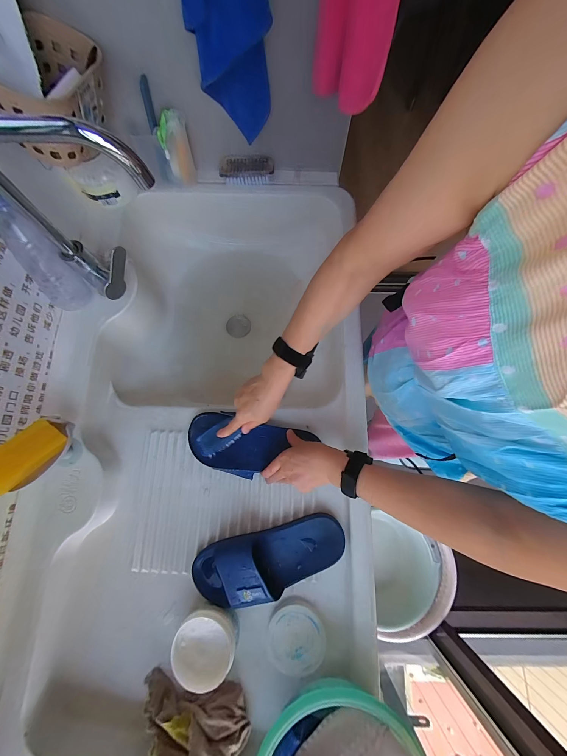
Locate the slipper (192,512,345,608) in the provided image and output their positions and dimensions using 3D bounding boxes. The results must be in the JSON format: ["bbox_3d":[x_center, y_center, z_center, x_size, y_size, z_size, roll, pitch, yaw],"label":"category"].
[{"bbox_3d":[-0.024,0.309,0.463,0.255,0.085,0.091,-15,77,-4],"label":"slipper"}]

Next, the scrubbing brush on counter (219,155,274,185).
[{"bbox_3d":[-0.089,-0.499,0.651,0.126,0.039,0.063,-1,76,-1],"label":"scrubbing brush on counter"}]

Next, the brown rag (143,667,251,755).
[{"bbox_3d":[-0.141,0.530,0.418,0.165,0.072,0.085,1,76,0],"label":"brown rag"}]

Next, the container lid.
[{"bbox_3d":[0.020,0.428,0.447,0.091,0.023,0.096,0,76,0],"label":"container lid"}]

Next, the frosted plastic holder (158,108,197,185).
[{"bbox_3d":[-0.227,-0.496,0.590,0.059,0.133,0.041,-19,77,-5],"label":"frosted plastic holder"}]

